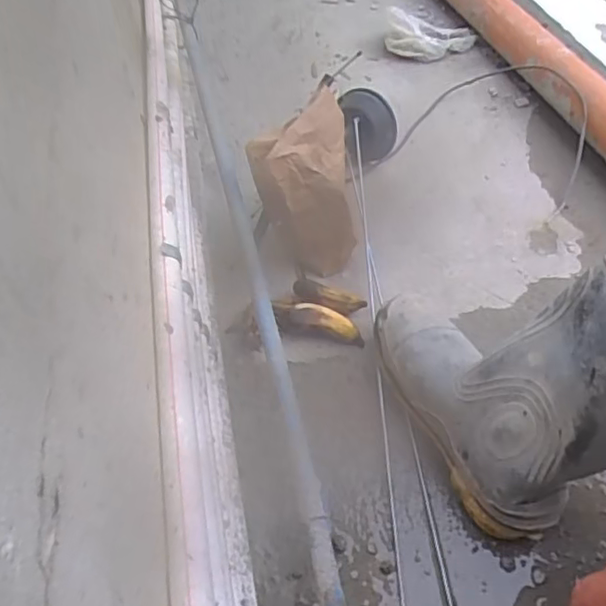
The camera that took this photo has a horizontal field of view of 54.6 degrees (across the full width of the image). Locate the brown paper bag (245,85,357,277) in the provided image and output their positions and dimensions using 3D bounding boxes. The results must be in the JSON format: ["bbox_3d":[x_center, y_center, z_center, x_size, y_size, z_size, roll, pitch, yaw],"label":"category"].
[{"bbox_3d":[0.002,-0.144,0.764,0.123,0.209,0.095,-6,51,1],"label":"brown paper bag"}]

